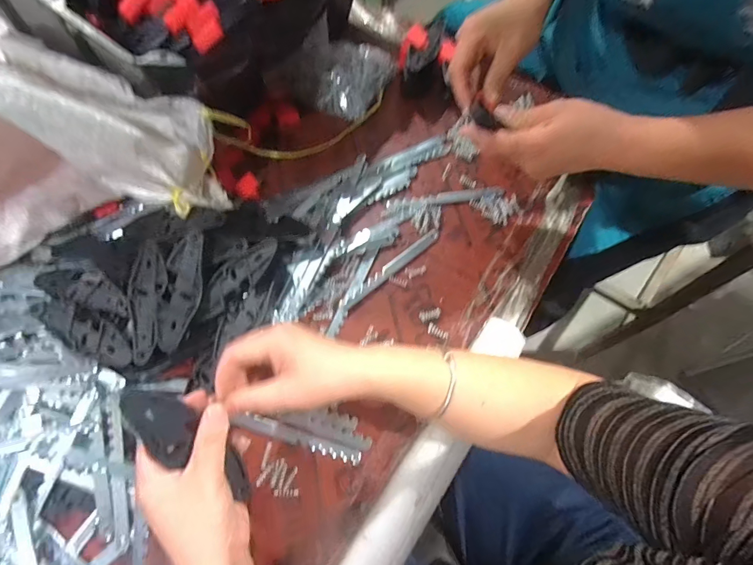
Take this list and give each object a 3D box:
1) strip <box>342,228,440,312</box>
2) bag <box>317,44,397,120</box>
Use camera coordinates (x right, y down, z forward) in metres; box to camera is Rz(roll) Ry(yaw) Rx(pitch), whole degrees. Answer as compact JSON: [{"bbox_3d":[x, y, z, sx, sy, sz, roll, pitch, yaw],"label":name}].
[{"bbox_3d":[0.018,-0.017,0.450,0.145,0.004,0.015,-39,68,-15],"label":"strip"},{"bbox_3d":[-0.031,-0.295,0.560,0.084,0.053,0.123,25,68,11],"label":"bag"}]

